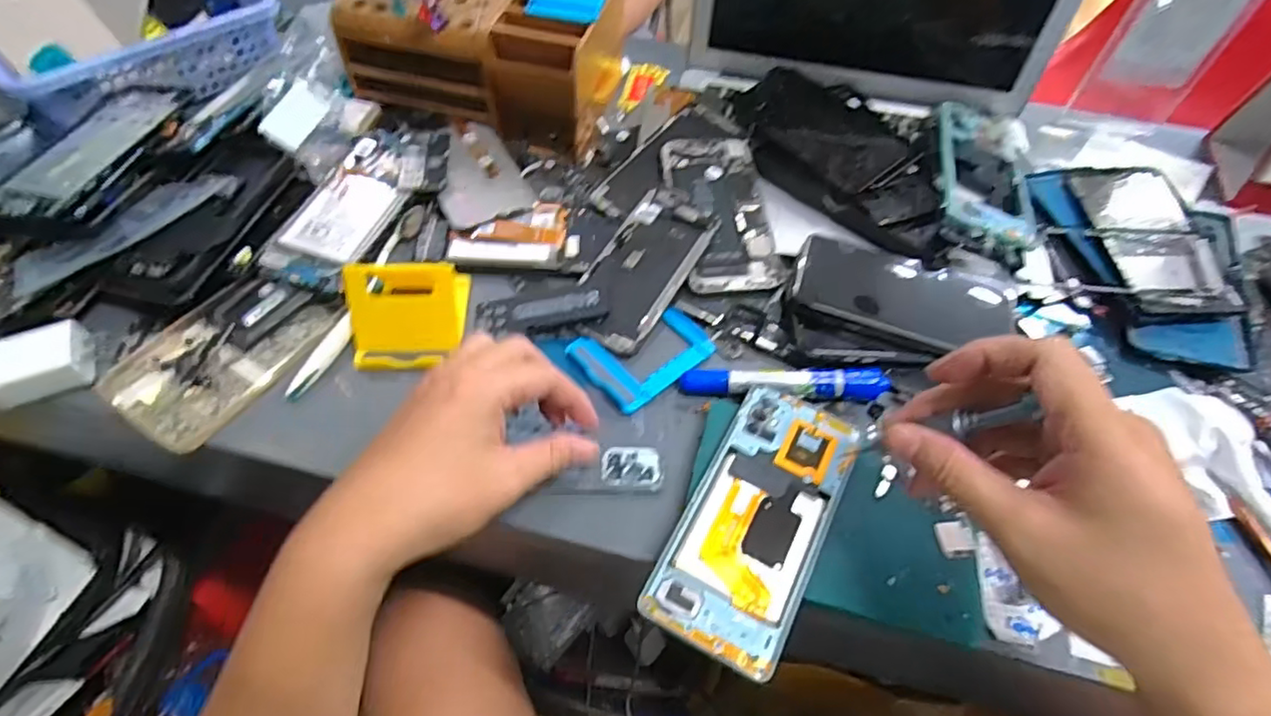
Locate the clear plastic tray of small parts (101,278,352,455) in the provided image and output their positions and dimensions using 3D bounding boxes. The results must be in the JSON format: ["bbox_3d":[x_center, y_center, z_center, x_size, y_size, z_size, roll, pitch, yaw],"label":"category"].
[{"bbox_3d":[-0.273,-0.006,0.424,0.080,0.018,0.135,32,59,19],"label":"clear plastic tray of small parts"}]

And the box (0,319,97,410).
[{"bbox_3d":[-0.382,0.003,0.401,0.053,0.023,0.043,-22,59,-17],"label":"box"}]

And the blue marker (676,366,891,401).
[{"bbox_3d":[0.100,0.017,0.419,0.136,0.016,0.020,1,55,-2],"label":"blue marker"}]

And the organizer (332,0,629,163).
[{"bbox_3d":[-0.128,-0.278,0.544,0.209,0.086,0.126,12,55,6],"label":"organizer"}]

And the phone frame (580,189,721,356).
[{"bbox_3d":[0.003,-0.065,0.465,0.066,0.006,0.128,30,69,13],"label":"phone frame"}]

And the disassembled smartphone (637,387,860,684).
[{"bbox_3d":[0.070,0.089,0.357,0.076,0.010,0.159,25,57,14],"label":"disassembled smartphone"}]

